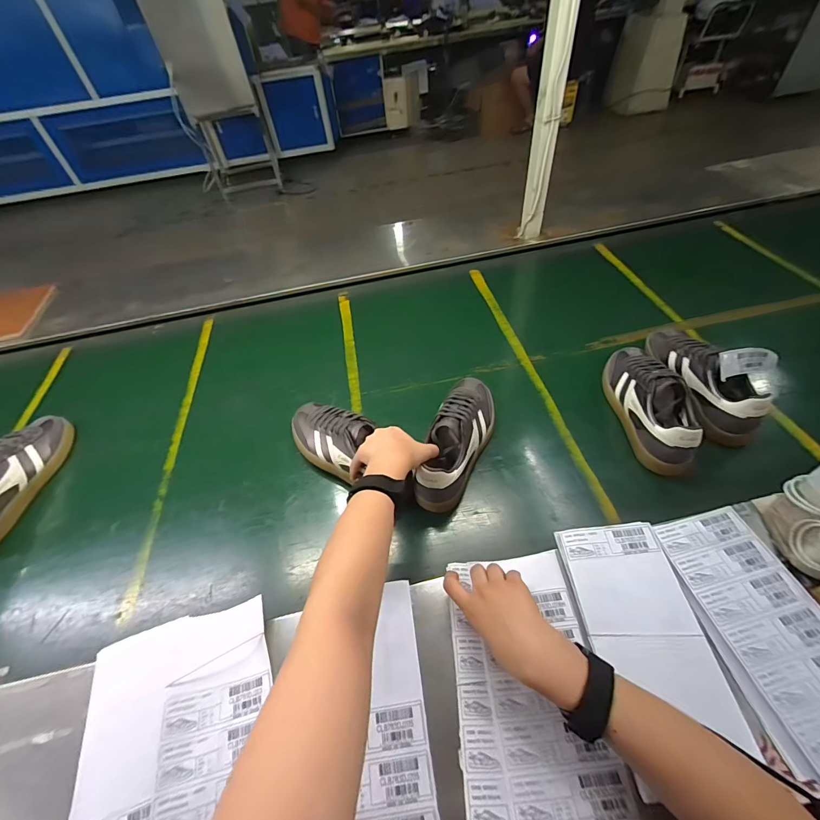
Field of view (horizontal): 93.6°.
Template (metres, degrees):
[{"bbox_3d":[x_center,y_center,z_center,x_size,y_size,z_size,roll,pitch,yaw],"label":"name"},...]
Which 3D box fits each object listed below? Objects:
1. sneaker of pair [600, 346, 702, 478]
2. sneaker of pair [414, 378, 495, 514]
[{"bbox_3d":[0.412,-0.018,0.642,0.107,0.101,0.257,-5,50,2],"label":"sneaker of pair"},{"bbox_3d":[0.079,0.036,0.616,0.077,0.083,0.242,16,54,18],"label":"sneaker of pair"}]

